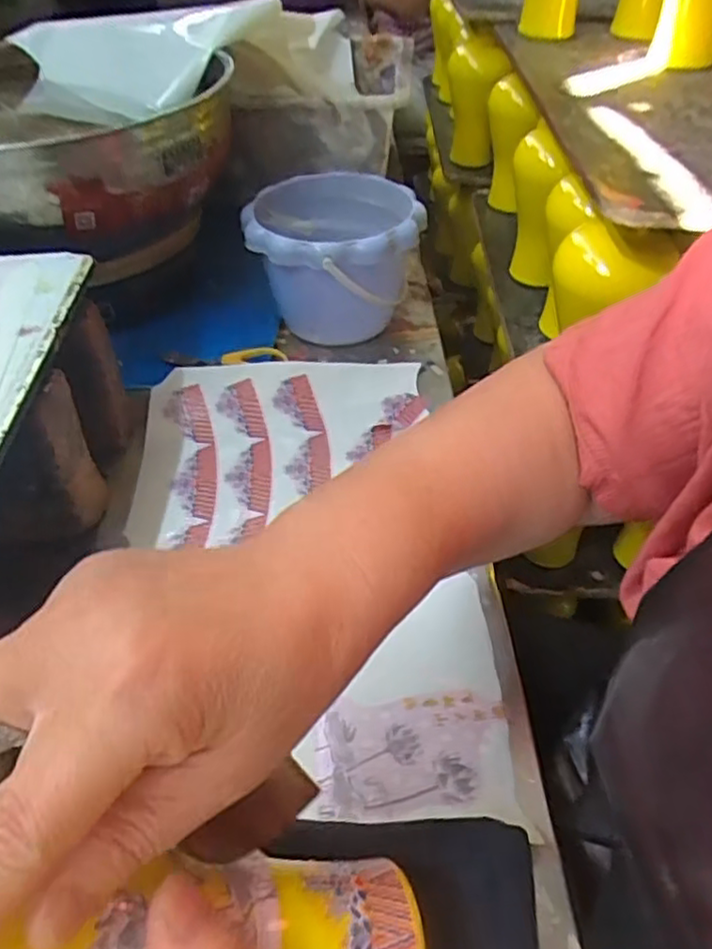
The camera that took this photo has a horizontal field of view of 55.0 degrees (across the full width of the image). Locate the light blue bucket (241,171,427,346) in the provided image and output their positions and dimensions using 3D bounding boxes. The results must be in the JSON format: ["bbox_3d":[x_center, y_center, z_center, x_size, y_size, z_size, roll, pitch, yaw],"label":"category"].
[{"bbox_3d":[-0.018,-0.191,0.633,0.146,0.116,0.145,1,43,-1],"label":"light blue bucket"}]

